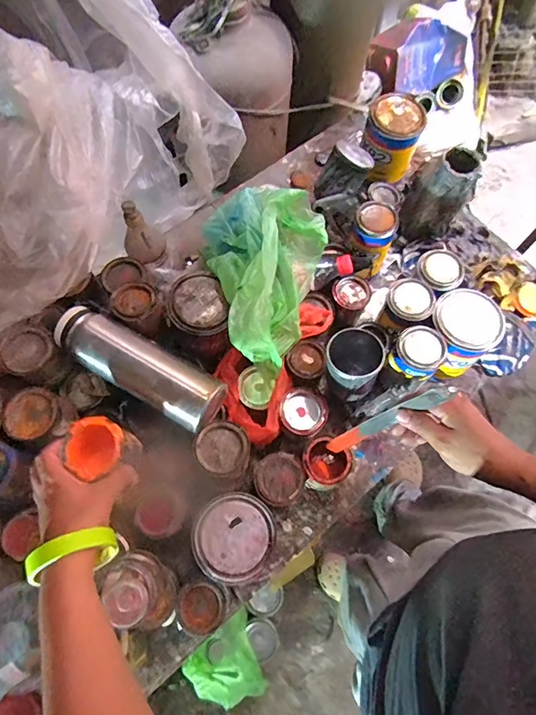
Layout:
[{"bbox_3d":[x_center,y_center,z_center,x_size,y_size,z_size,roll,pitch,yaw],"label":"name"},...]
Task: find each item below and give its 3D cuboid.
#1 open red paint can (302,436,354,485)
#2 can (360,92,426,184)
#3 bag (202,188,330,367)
[{"bbox_3d":[0.086,0.162,0.662,0.068,0.065,0.061,33,74,11],"label":"open red paint can"},{"bbox_3d":[0.232,-0.414,0.825,0.097,0.107,0.094,0,70,0],"label":"can"},{"bbox_3d":[0.010,-0.137,0.638,0.175,0.115,0.272,-16,71,-5],"label":"bag"}]

